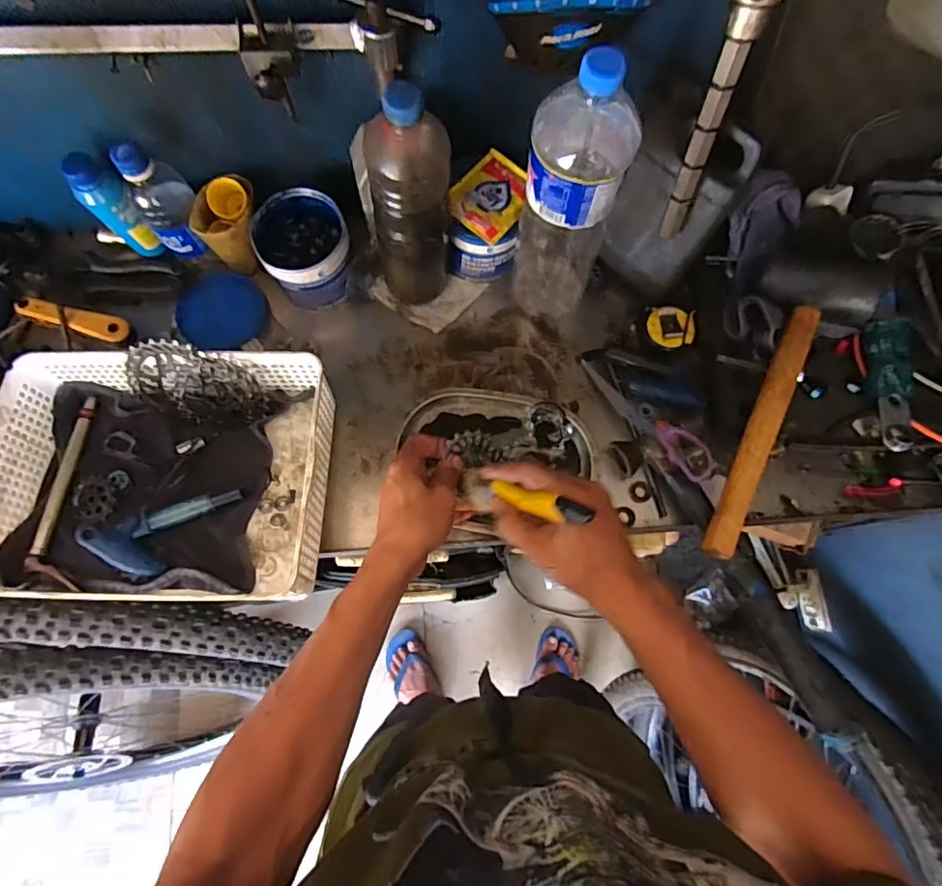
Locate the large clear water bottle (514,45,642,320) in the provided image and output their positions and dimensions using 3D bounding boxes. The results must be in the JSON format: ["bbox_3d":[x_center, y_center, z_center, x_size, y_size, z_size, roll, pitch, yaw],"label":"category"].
[{"bbox_3d":[0.094,-0.220,0.531,0.083,0.312,0.072,17,74,5],"label":"large clear water bottle"}]

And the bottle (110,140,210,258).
[{"bbox_3d":[-0.329,-0.260,0.594,0.061,0.131,0.053,-36,76,-10],"label":"bottle"}]

